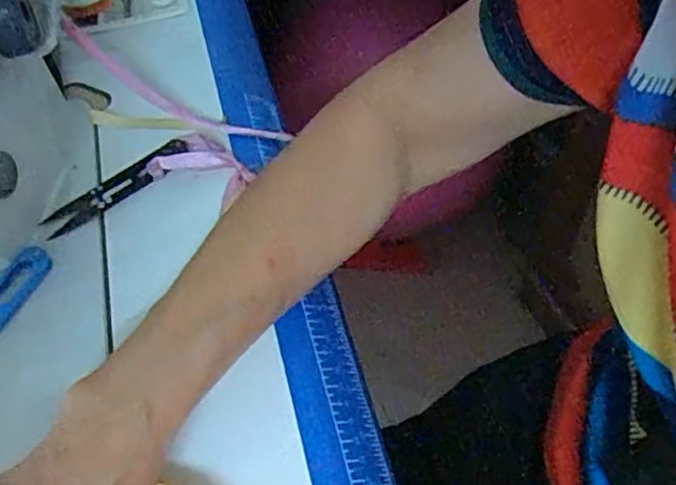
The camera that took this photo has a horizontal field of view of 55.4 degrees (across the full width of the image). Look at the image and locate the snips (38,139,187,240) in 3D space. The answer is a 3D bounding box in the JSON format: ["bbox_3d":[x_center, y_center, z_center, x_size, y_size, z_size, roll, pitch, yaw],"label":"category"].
[{"bbox_3d":[-0.142,-0.039,0.409,0.099,0.011,0.023,-33,56,-20],"label":"snips"}]

